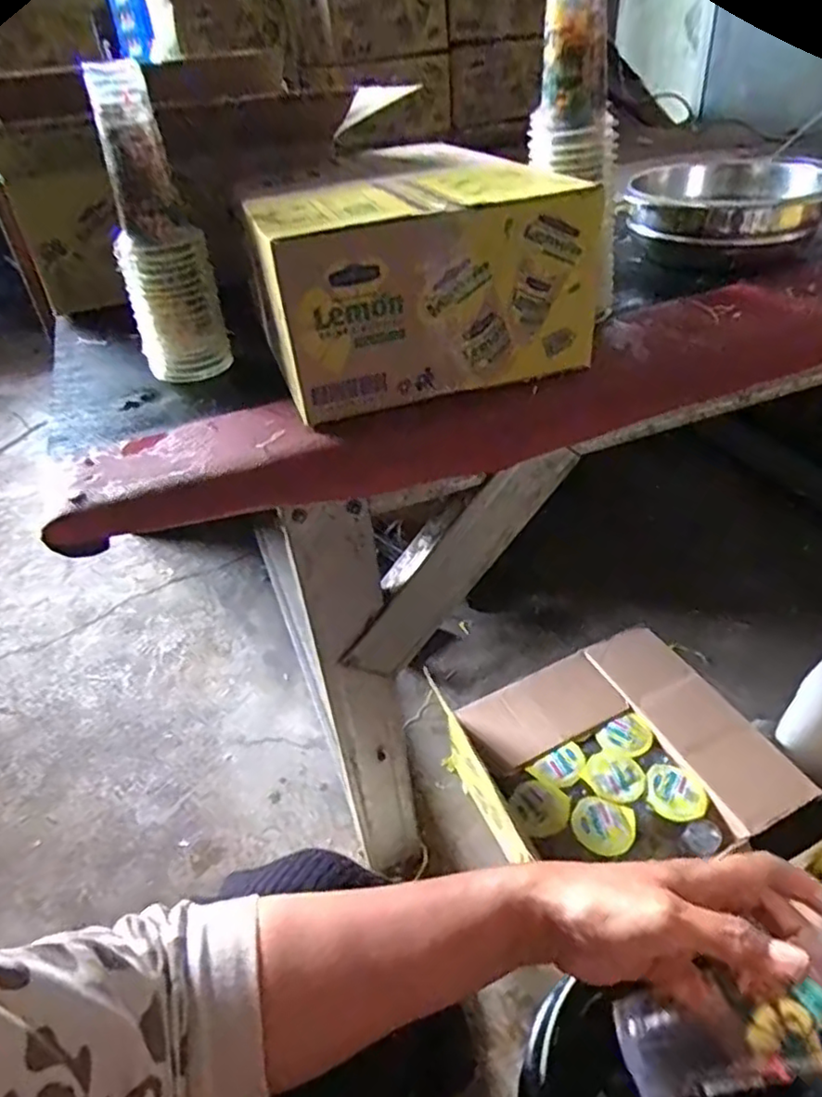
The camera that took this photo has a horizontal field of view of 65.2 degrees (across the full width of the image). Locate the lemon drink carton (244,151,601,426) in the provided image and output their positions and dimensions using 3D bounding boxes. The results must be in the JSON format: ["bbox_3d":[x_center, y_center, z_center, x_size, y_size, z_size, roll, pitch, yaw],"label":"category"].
[{"bbox_3d":[0.001,-0.225,0.523,0.242,0.137,0.167,-15,41,-10],"label":"lemon drink carton"}]

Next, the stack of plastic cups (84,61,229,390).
[{"bbox_3d":[-0.211,-0.257,0.534,0.074,0.224,0.077,-20,42,-16],"label":"stack of plastic cups"}]

